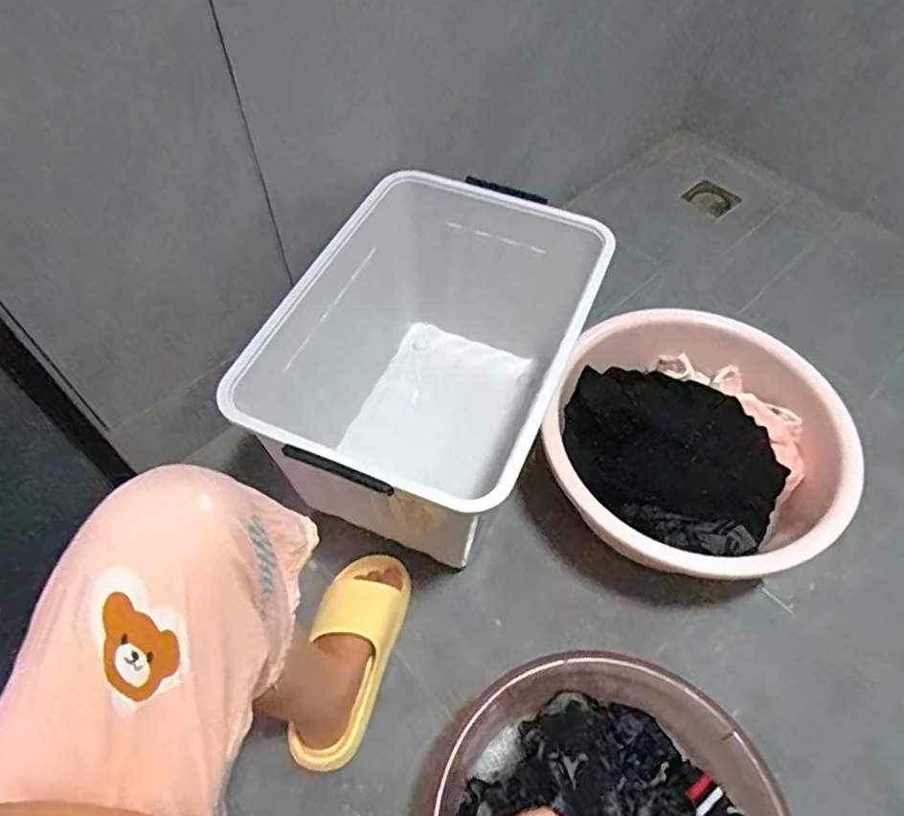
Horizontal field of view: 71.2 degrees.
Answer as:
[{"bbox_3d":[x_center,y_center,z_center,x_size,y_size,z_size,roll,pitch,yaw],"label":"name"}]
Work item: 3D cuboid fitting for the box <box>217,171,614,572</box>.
[{"bbox_3d":[-0.022,-0.040,0.888,0.340,0.319,0.490,19,58,12],"label":"box"}]

